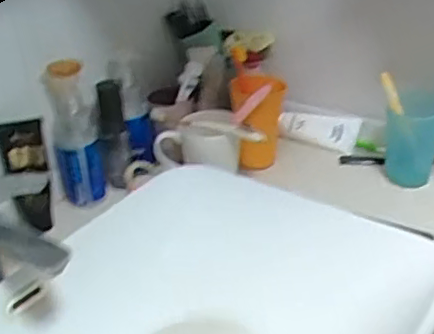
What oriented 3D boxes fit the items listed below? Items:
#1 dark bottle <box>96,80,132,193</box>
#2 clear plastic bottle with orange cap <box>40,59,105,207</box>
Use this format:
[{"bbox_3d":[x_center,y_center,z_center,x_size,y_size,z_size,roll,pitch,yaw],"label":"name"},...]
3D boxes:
[{"bbox_3d":[-0.143,-0.045,0.852,0.034,0.143,0.049,-7,29,-3],"label":"dark bottle"},{"bbox_3d":[-0.190,-0.046,0.824,0.059,0.184,0.064,-11,30,-13],"label":"clear plastic bottle with orange cap"}]

